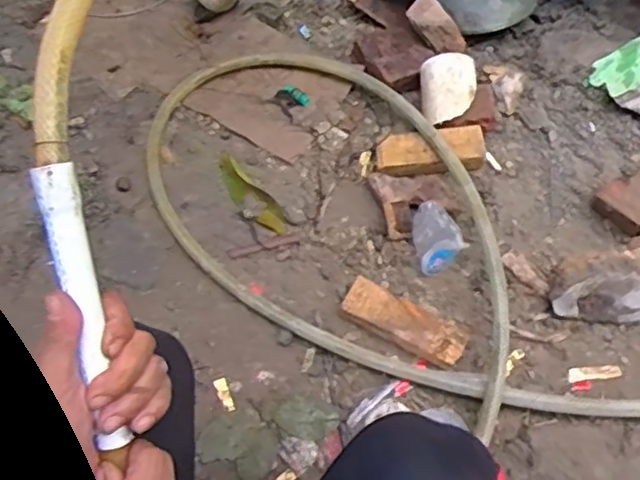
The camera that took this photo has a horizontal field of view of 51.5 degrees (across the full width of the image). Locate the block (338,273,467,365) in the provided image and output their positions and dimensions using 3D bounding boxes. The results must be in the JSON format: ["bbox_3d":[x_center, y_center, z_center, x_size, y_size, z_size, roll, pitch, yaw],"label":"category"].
[{"bbox_3d":[0.113,0.110,0.891,0.169,0.041,0.062,28,65,8],"label":"block"}]

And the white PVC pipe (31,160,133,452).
[{"bbox_3d":[-0.148,0.044,0.420,0.022,0.021,0.184,-11,103,-9],"label":"white PVC pipe"}]

